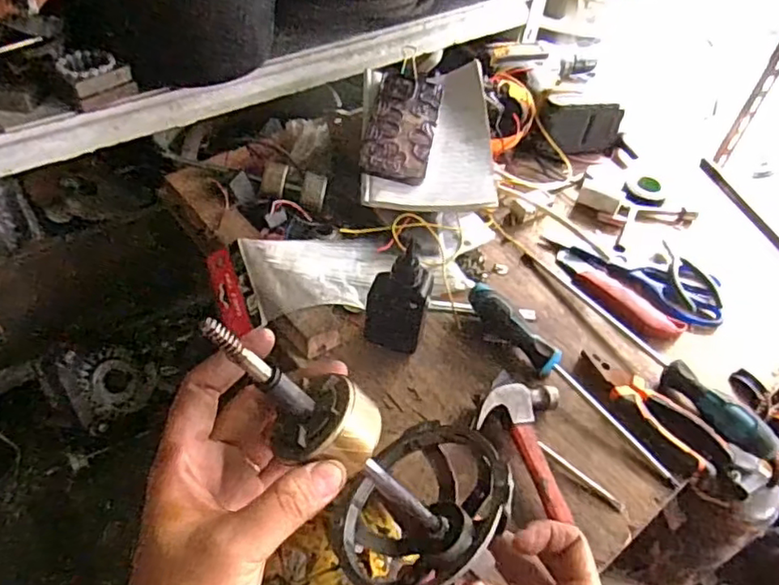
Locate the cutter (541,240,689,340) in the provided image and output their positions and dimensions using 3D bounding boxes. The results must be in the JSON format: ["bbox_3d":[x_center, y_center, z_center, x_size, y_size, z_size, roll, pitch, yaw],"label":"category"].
[{"bbox_3d":[0.241,-0.009,0.673,0.042,0.016,0.178,-28,58,-26],"label":"cutter"}]

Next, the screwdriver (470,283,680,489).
[{"bbox_3d":[0.172,0.077,0.582,0.028,0.042,0.252,-34,61,-29],"label":"screwdriver"}]

